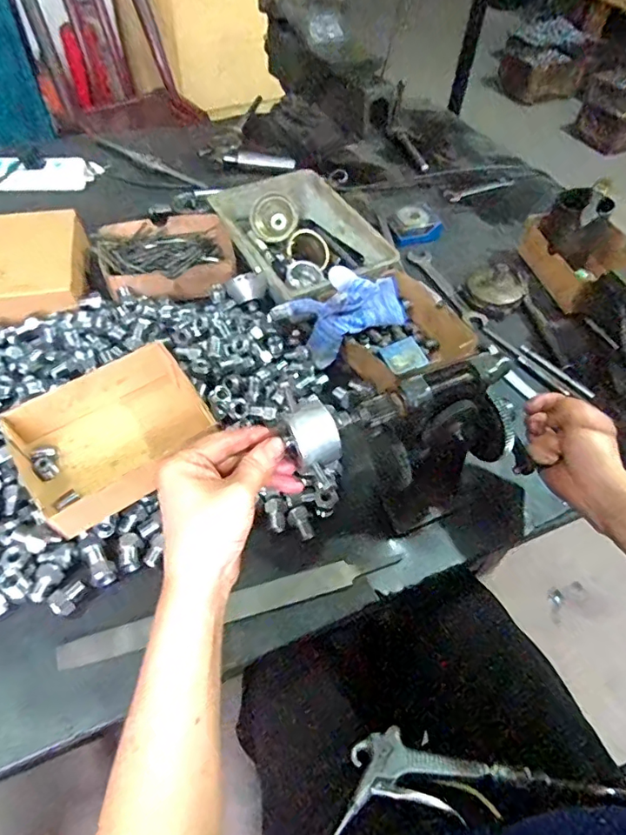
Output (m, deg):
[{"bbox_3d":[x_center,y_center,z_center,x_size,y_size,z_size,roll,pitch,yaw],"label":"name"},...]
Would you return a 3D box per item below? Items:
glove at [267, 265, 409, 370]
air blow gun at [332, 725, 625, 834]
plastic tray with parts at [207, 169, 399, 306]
[{"bbox_3d":[0.042,-0.125,0.613,0.167,0.076,0.077,-17,55,-16],"label":"glove"},{"bbox_3d":[0.119,0.334,0.477,0.291,0.026,0.112,-14,35,-2],"label":"air blow gun"},{"bbox_3d":[-0.023,-0.253,0.726,0.173,0.054,0.258,-23,57,-20],"label":"plastic tray with parts"}]

